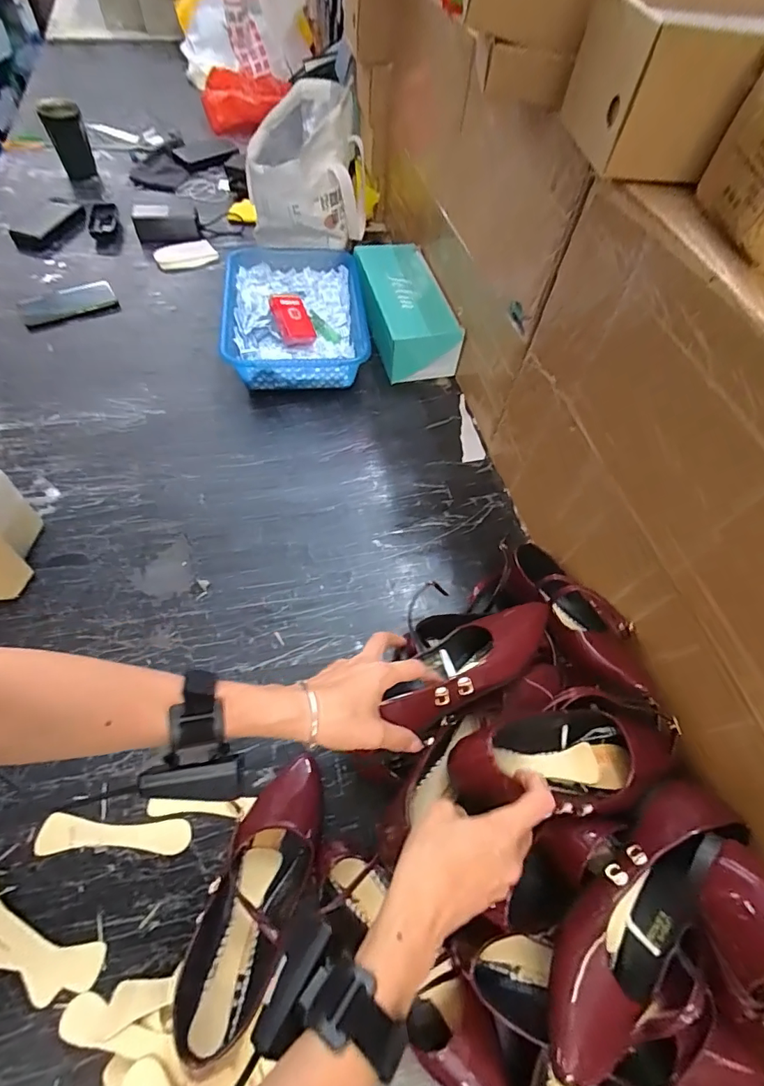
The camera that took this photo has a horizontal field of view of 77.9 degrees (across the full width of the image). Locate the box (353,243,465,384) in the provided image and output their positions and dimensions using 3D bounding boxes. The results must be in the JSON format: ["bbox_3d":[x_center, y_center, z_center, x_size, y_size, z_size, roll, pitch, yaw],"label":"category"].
[{"bbox_3d":[0.038,-0.441,0.893,0.138,0.099,0.302,-10,60,-10],"label":"box"}]

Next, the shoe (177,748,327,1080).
[{"bbox_3d":[-0.117,0.323,0.445,0.089,0.071,0.237,18,60,7],"label":"shoe"}]

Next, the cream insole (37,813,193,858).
[{"bbox_3d":[-0.274,0.299,0.485,0.147,0.004,0.034,3,58,-5],"label":"cream insole"}]

